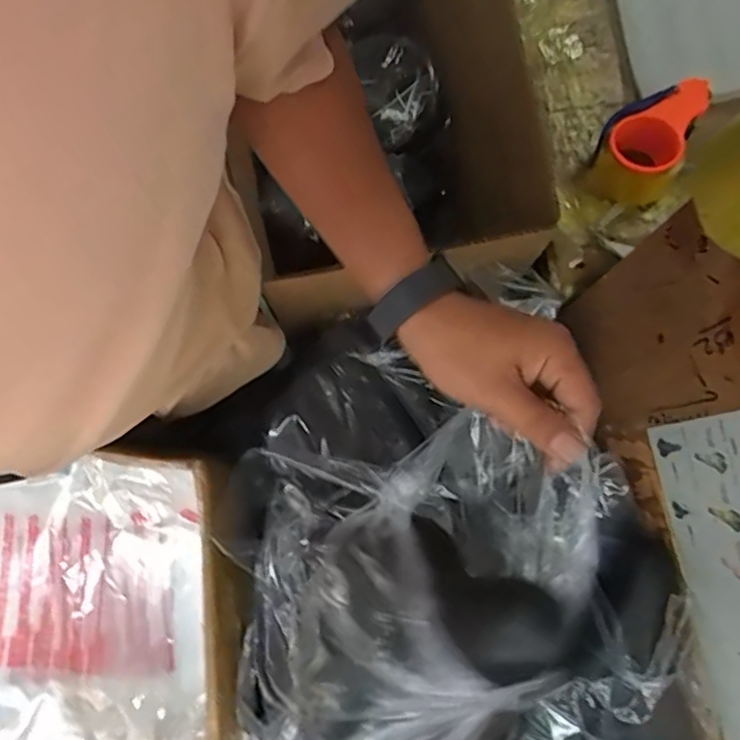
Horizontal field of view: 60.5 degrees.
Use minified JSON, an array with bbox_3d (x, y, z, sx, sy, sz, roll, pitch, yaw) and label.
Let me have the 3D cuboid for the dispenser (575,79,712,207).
[{"bbox_3d":[0.324,-0.266,0.728,0.097,0.111,0.158,39,81,6],"label":"dispenser"}]

